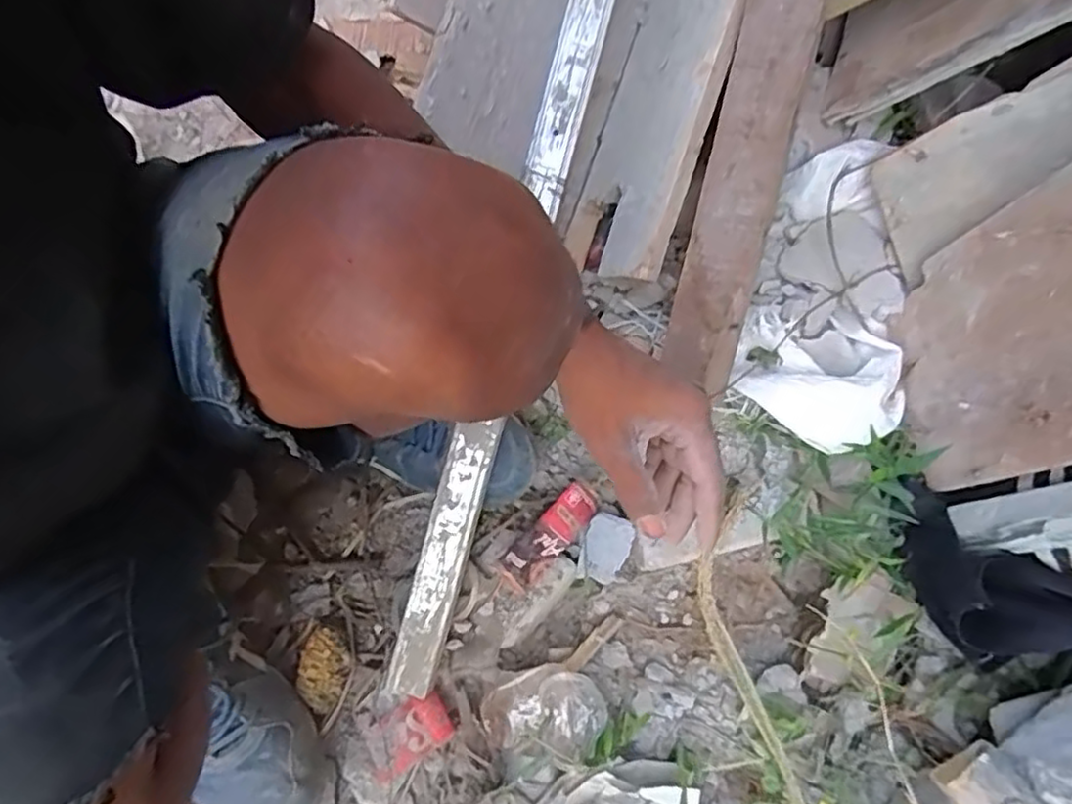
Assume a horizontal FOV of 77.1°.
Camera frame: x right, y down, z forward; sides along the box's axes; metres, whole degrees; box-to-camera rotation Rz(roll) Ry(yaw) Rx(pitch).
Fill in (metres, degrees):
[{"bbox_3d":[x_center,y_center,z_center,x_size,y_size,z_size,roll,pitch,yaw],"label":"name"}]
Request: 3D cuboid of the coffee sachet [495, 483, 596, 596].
[{"bbox_3d":[0.011,0.116,0.577,0.033,0.019,0.100,41,77,12],"label":"coffee sachet"}]

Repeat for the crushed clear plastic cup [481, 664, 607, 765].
[{"bbox_3d":[0.006,0.249,0.536,0.099,0.040,0.073,4,73,2],"label":"crushed clear plastic cup"}]

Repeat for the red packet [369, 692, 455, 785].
[{"bbox_3d":[-0.107,0.272,0.552,0.072,0.019,0.044,-34,76,-9],"label":"red packet"}]

